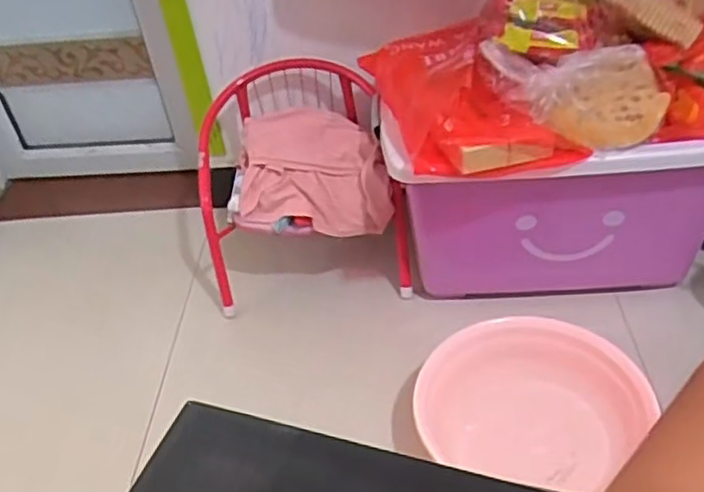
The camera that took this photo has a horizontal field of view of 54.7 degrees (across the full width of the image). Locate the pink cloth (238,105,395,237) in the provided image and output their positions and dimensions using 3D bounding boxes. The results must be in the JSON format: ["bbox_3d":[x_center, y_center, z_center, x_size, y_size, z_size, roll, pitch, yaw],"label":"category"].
[{"bbox_3d":[-0.068,-0.137,1.222,0.274,0.128,0.228,-2,40,7],"label":"pink cloth"}]

